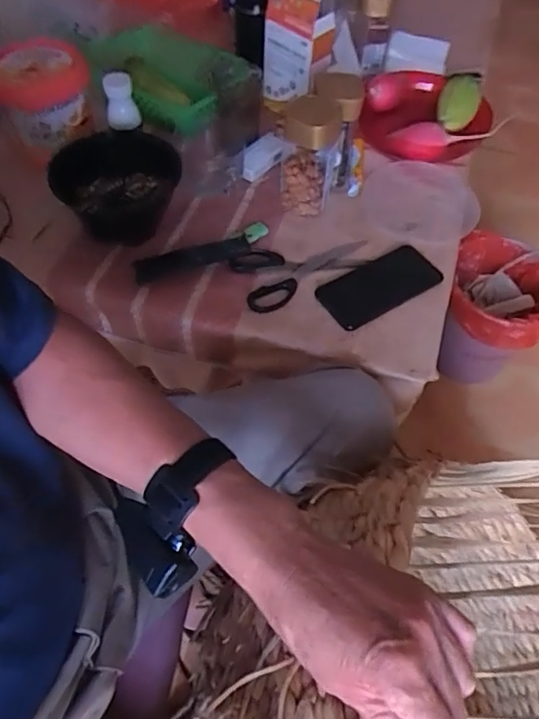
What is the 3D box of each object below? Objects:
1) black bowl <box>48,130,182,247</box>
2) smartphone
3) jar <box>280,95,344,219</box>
[{"bbox_3d":[-0.212,-0.240,0.733,0.166,0.073,0.144,11,58,6],"label":"black bowl"},{"bbox_3d":[0.143,-0.097,0.688,0.158,0.010,0.078,-28,62,-18],"label":"smartphone"},{"bbox_3d":[0.056,-0.279,0.721,0.074,0.144,0.075,9,57,4],"label":"jar"}]

